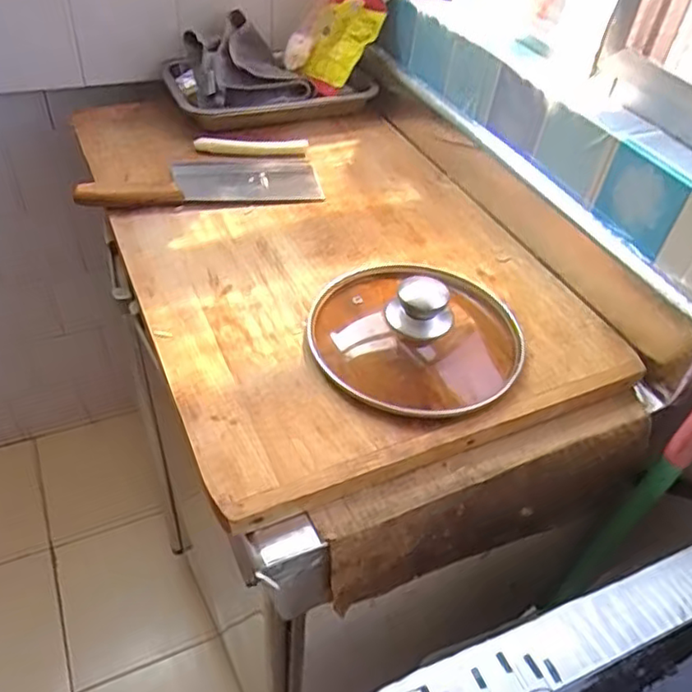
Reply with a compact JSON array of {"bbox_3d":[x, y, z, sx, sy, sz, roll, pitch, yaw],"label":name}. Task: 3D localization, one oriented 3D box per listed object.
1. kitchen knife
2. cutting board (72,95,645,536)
[{"bbox_3d":[-0.181,-0.213,0.806,0.289,0.022,0.100,-5,45,-12],"label":"kitchen knife"},{"bbox_3d":[-0.042,-0.139,0.760,0.429,0.032,0.664,-15,48,-21],"label":"cutting board"}]

